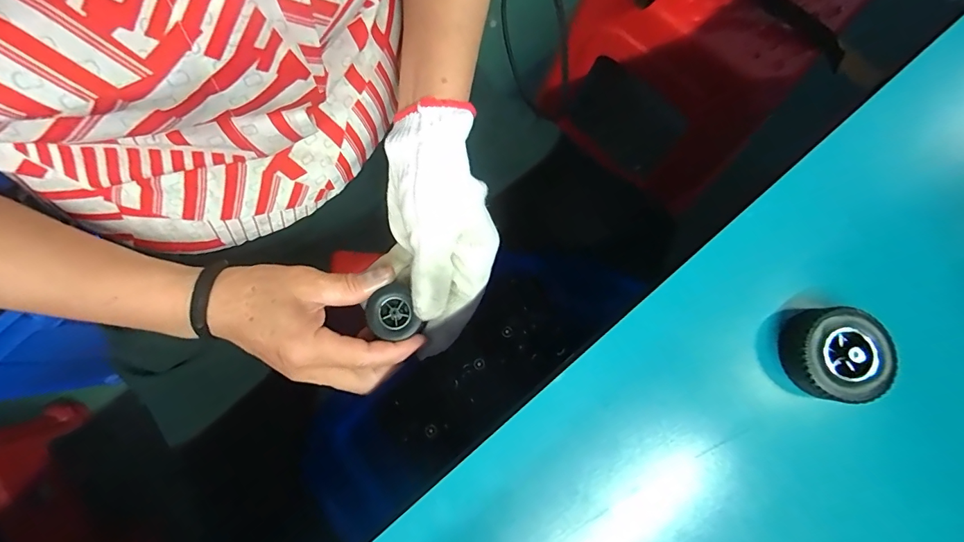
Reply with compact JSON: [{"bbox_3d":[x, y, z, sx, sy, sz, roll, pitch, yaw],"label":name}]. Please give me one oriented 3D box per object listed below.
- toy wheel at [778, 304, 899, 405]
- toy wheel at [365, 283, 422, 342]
[{"bbox_3d":[0.147,0.035,0.178,0.037,0.013,0.037,0,79,0],"label":"toy wheel"},{"bbox_3d":[-0.059,0.028,0.279,0.029,0.009,0.033,-21,80,-4],"label":"toy wheel"}]

